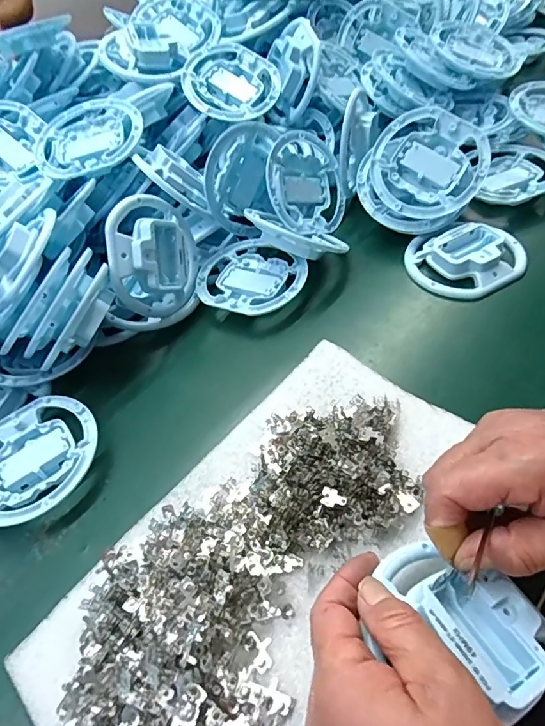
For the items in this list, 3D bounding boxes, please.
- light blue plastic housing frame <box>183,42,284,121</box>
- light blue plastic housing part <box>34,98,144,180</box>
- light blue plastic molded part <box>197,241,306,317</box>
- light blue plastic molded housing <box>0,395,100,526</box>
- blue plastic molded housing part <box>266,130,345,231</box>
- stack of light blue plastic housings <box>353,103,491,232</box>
[{"bbox_3d":[-0.047,-0.308,0.510,0.102,0.018,0.096,39,70,5],"label":"light blue plastic housing frame"},{"bbox_3d":[-0.175,-0.213,0.443,0.099,0.030,0.099,-1,55,2],"label":"light blue plastic housing part"},{"bbox_3d":[-0.020,-0.085,0.444,0.101,0.021,0.094,-1,55,2],"label":"light blue plastic molded part"},{"bbox_3d":[-0.186,0.071,0.354,0.101,0.018,0.101,-5,52,7],"label":"light blue plastic molded housing"},{"bbox_3d":[0.034,-0.183,0.476,0.097,0.097,0.014,-10,6,-37],"label":"blue plastic molded housing part"},{"bbox_3d":[0.143,-0.183,0.448,0.108,0.024,0.111,24,93,15],"label":"stack of light blue plastic housings"}]

